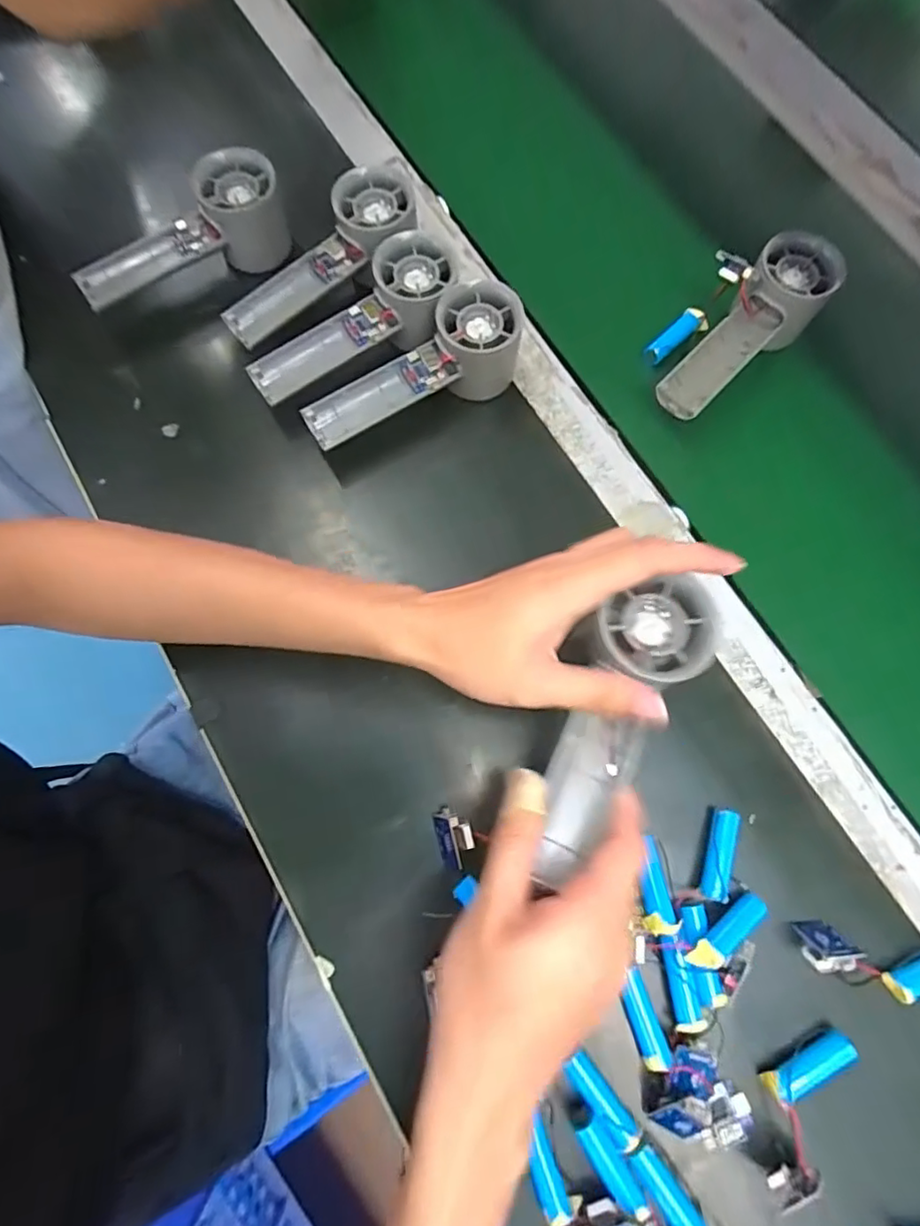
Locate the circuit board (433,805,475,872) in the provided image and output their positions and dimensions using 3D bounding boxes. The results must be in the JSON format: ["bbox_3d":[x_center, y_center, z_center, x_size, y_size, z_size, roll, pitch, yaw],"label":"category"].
[{"bbox_3d":[-0.003,0.132,0.337,0.020,0.016,0.036,-12,76,-5],"label":"circuit board"}]

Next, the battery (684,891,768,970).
[{"bbox_3d":[0.150,0.176,0.321,0.056,0.013,0.014,-25,77,-25],"label":"battery"}]

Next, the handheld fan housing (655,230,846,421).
[{"bbox_3d":[0.205,-0.196,0.413,0.056,0.048,0.151,38,77,8],"label":"handheld fan housing"}]

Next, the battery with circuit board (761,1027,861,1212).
[{"bbox_3d":[0.179,0.262,0.308,0.032,0.023,0.084,30,76,6],"label":"battery with circuit board"}]

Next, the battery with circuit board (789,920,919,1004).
[{"bbox_3d":[0.242,0.198,0.323,0.095,0.028,0.033,8,75,1],"label":"battery with circuit board"}]

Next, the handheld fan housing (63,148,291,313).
[{"bbox_3d":[-0.205,-0.276,0.423,0.156,0.052,0.059,-22,77,-7],"label":"handheld fan housing"}]

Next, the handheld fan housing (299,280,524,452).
[{"bbox_3d":[-0.032,-0.163,0.399,0.159,0.055,0.052,-30,78,-9],"label":"handheld fan housing"}]

